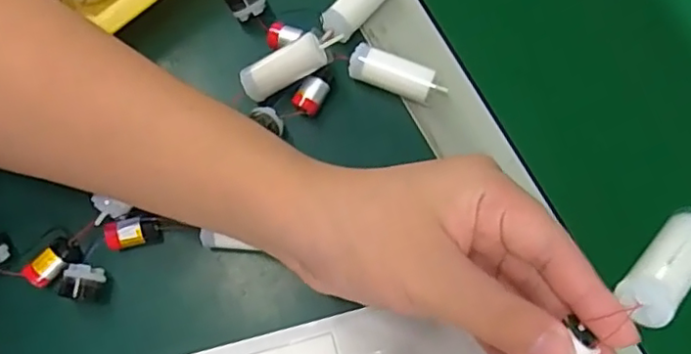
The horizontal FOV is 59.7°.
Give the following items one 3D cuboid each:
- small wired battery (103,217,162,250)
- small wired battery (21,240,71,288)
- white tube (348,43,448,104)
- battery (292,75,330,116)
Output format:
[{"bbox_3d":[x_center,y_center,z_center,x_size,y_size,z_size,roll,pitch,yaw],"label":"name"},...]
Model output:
[{"bbox_3d":[-0.117,0.030,0.331,0.029,0.012,0.014,-16,81,4],"label":"small wired battery"},{"bbox_3d":[-0.160,0.047,0.324,0.028,0.010,0.012,-43,80,-1],"label":"small wired battery"},{"bbox_3d":[0.029,-0.059,0.350,0.056,0.021,0.018,22,85,9],"label":"white tube"},{"bbox_3d":[-0.019,-0.047,0.347,0.015,0.012,0.021,40,88,10],"label":"battery"}]

